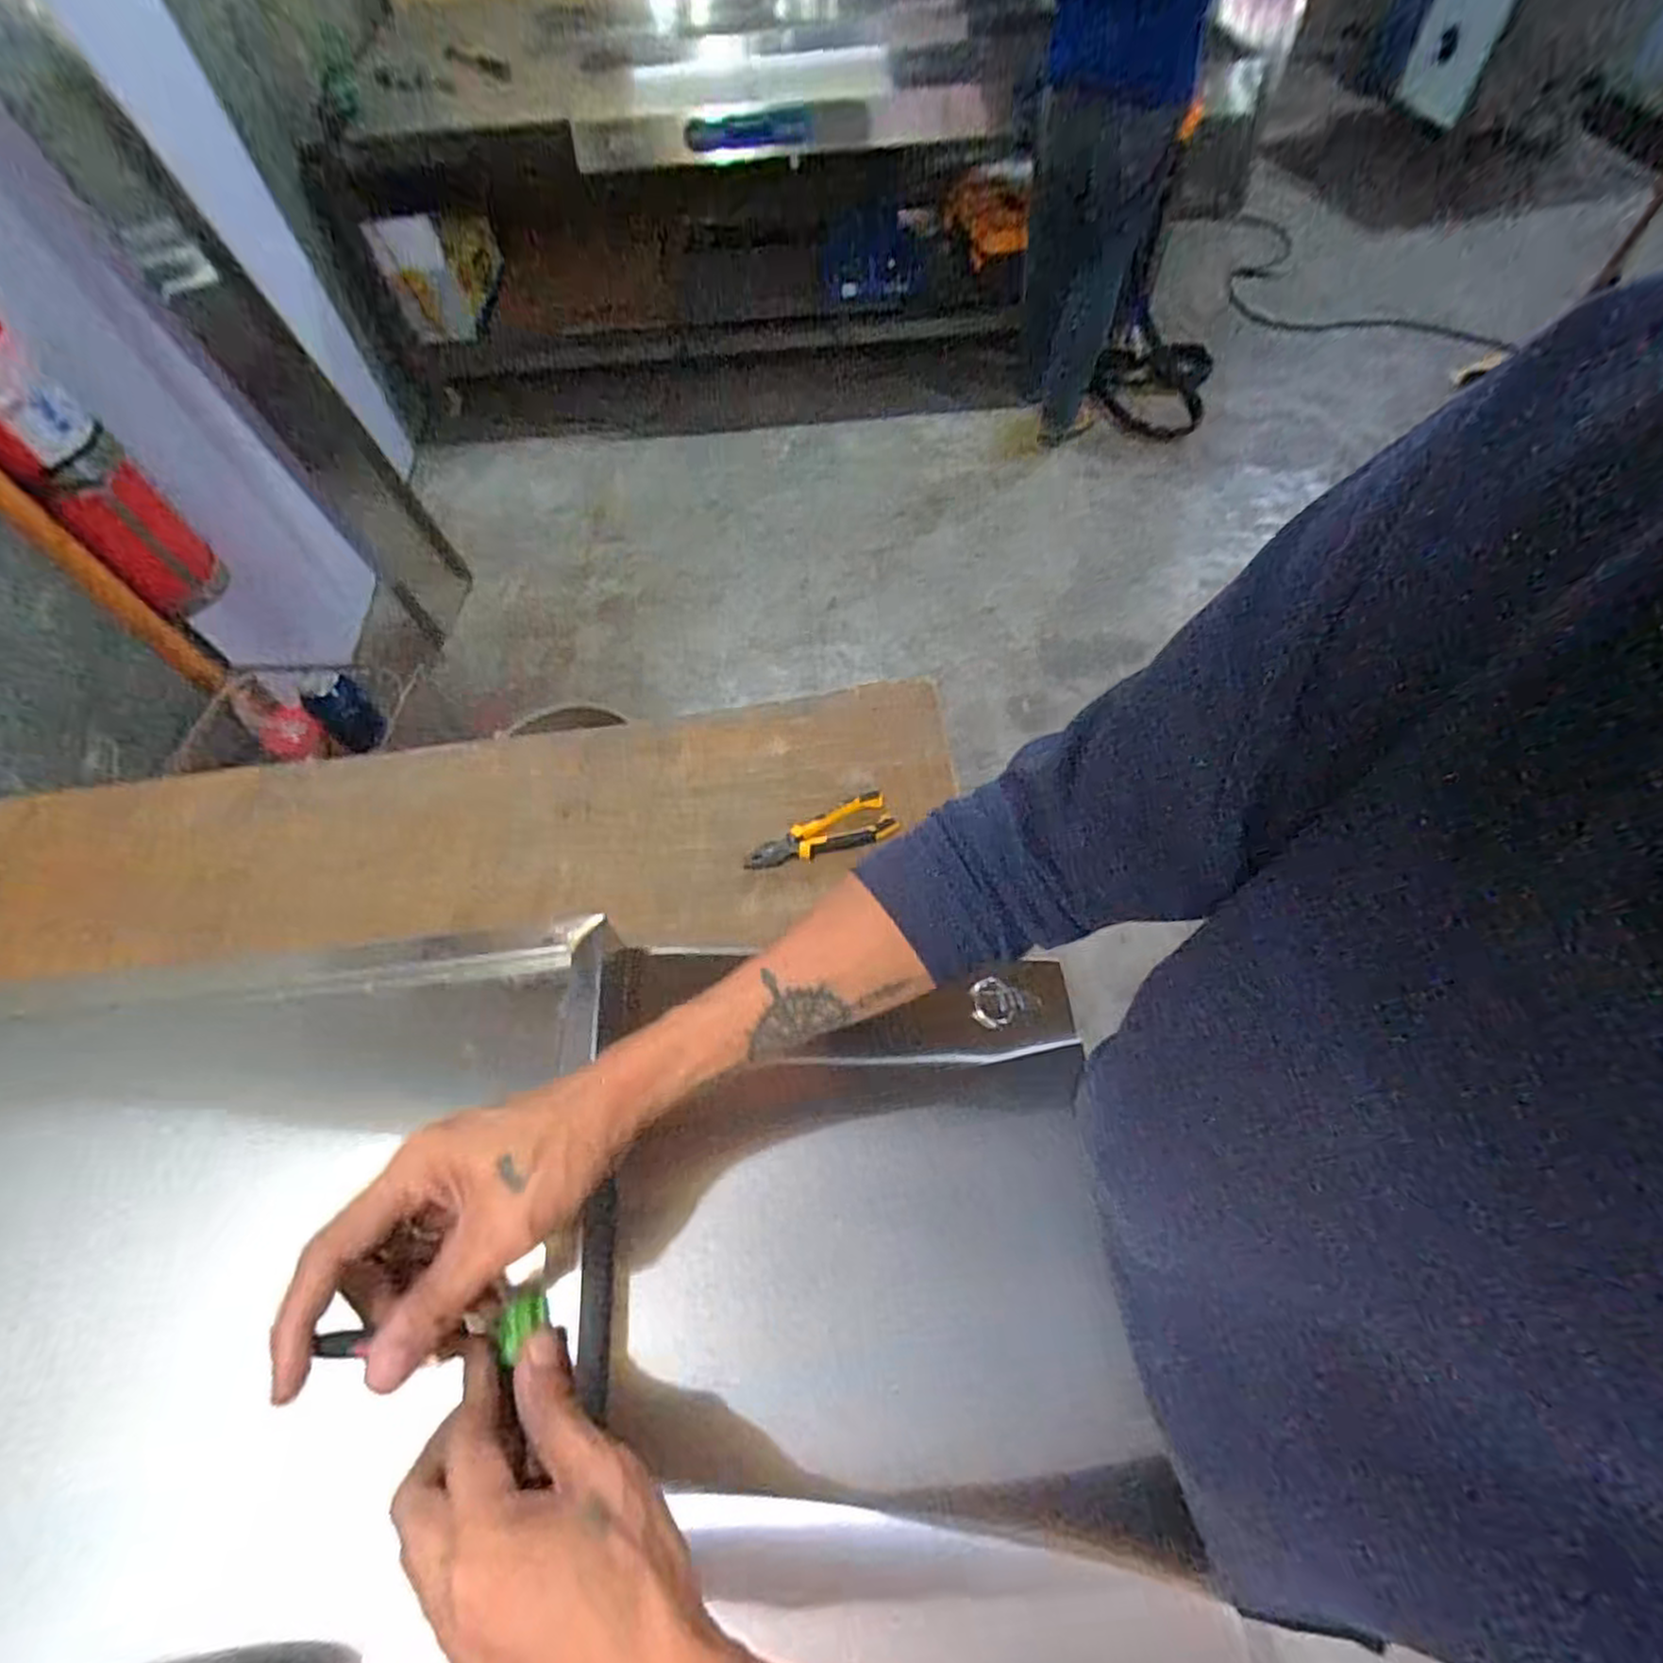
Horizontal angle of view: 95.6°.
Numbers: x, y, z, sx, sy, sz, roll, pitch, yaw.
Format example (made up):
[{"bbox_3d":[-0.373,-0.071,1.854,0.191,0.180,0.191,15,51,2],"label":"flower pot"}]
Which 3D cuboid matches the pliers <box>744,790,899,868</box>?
[{"bbox_3d":[-0.013,0.006,0.774,0.155,0.013,0.055,-23,61,-11],"label":"pliers"}]

